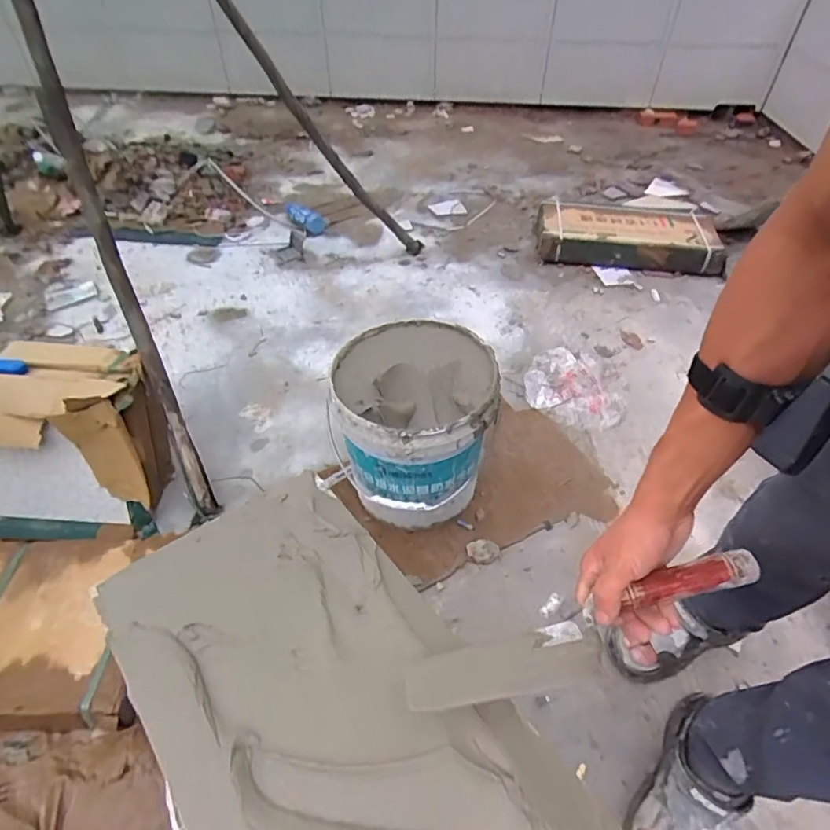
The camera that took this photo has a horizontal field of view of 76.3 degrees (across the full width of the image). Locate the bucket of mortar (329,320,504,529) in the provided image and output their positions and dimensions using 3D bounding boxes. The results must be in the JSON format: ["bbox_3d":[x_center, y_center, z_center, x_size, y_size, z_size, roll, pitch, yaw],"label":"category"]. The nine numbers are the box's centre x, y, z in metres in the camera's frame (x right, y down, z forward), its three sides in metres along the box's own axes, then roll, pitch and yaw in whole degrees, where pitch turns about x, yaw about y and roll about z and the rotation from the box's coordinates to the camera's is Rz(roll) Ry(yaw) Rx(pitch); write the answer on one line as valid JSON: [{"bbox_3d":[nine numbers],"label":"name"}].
[{"bbox_3d":[-0.005,0.030,1.082,0.288,0.312,0.296,0,47,0],"label":"bucket of mortar"}]

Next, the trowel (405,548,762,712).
[{"bbox_3d":[0.159,0.214,0.508,0.344,0.075,0.070,-24,49,4],"label":"trowel"}]

